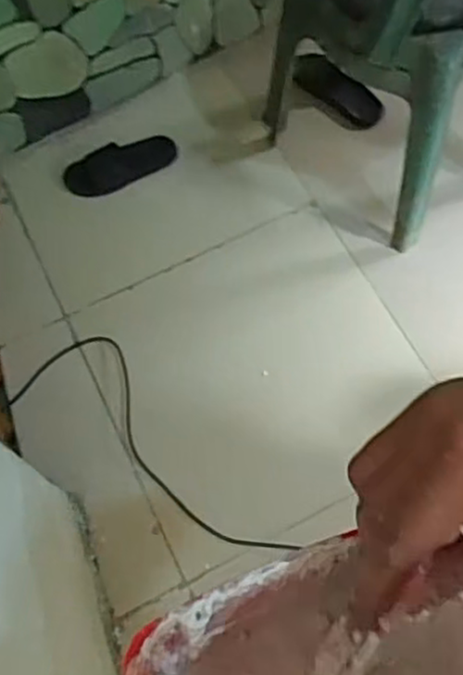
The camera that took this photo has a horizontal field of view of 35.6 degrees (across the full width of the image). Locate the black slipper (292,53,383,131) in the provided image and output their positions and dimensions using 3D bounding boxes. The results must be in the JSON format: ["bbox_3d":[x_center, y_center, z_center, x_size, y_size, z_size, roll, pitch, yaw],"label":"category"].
[{"bbox_3d":[0.247,-0.588,1.690,0.098,0.080,0.226,-40,70,-14],"label":"black slipper"}]

